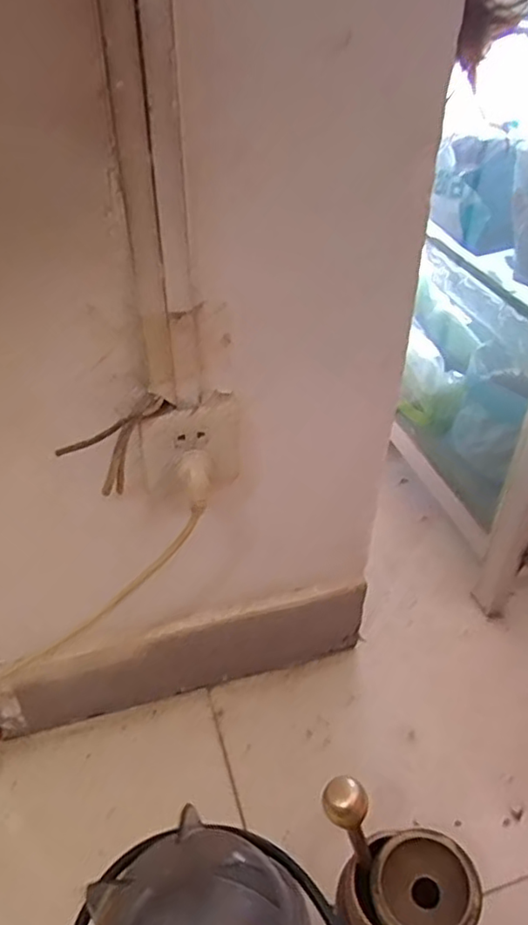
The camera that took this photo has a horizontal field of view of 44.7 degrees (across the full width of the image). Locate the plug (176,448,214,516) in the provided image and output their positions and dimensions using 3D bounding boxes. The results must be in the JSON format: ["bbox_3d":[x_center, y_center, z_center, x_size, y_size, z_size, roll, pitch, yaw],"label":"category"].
[{"bbox_3d":[-0.061,0.015,0.573,0.032,0.048,0.037,-6,41,-7],"label":"plug"}]

